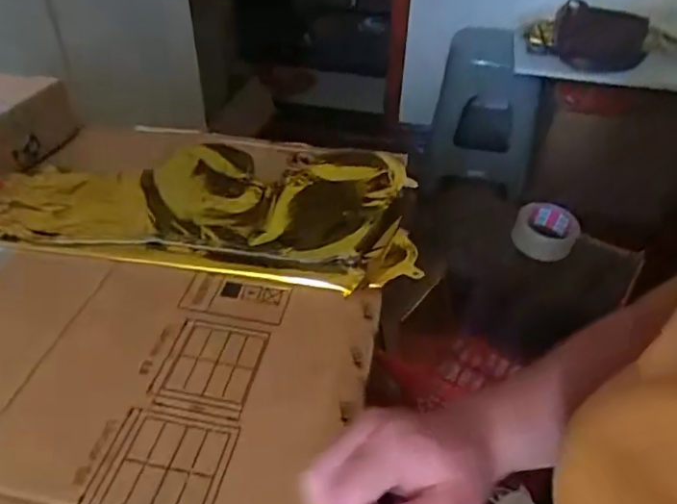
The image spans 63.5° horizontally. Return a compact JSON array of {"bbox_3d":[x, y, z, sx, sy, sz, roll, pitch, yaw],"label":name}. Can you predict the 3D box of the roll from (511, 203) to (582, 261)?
[{"bbox_3d":[0.363,-0.039,0.959,0.106,0.054,0.098,16,42,15],"label":"roll"}]

